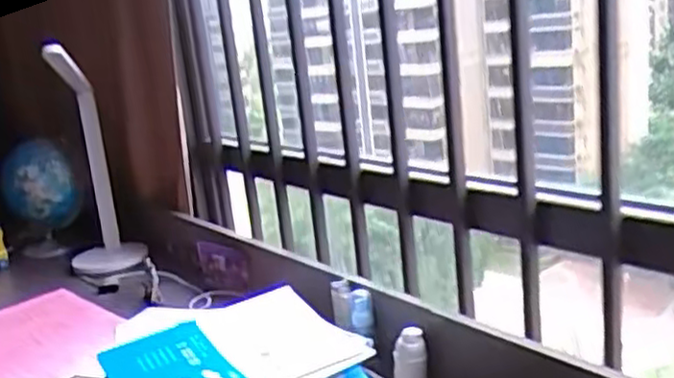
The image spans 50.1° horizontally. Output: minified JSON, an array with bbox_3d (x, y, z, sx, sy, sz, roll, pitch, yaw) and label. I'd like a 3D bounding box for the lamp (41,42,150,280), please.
[{"bbox_3d":[-0.574,-0.087,1.690,0.149,0.508,0.381,-9,20,-23],"label":"lamp"}]

